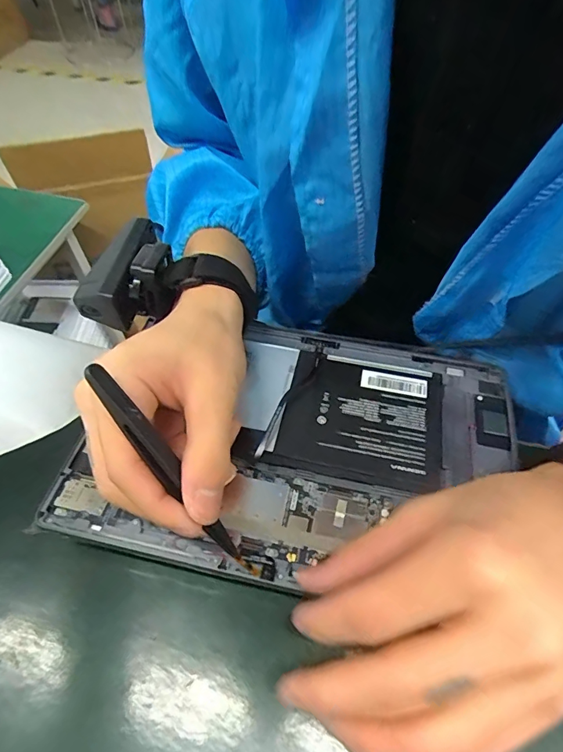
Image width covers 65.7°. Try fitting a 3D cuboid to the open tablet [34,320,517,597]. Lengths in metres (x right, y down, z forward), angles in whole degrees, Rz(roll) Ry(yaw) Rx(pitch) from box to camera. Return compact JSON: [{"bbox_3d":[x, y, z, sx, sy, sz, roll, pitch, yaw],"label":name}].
[{"bbox_3d":[0.011,0.037,0.268,0.247,0.009,0.171,13,55,7],"label":"open tablet"}]

